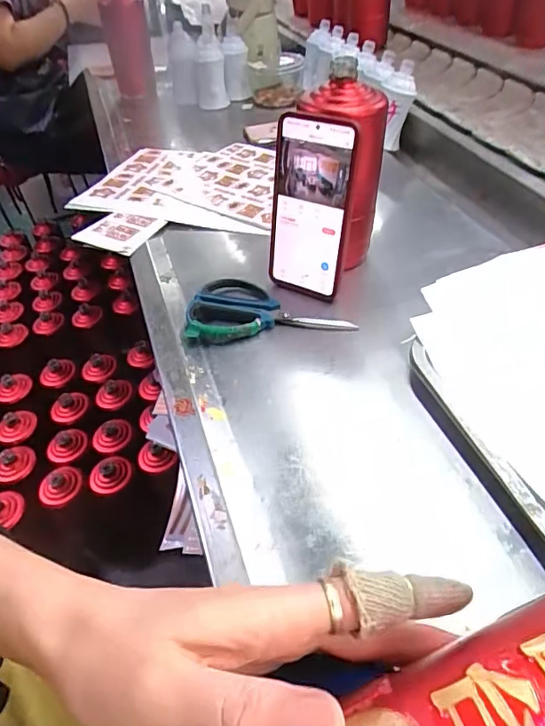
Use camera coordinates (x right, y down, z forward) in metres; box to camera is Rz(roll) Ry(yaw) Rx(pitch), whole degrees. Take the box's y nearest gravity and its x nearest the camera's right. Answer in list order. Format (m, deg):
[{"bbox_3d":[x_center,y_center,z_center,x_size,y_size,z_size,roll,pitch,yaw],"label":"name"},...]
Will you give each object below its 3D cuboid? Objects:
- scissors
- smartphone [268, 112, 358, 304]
[{"bbox_3d":[-0.002,-0.055,0.501,0.160,0.010,0.085,0,45,6],"label":"scissors"},{"bbox_3d":[0.034,-0.148,0.496,0.086,0.167,0.015,19,34,26],"label":"smartphone"}]

